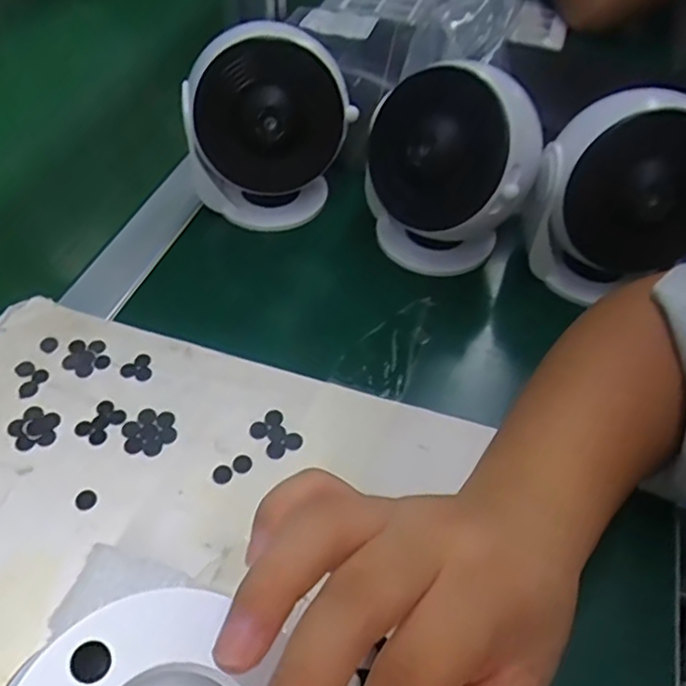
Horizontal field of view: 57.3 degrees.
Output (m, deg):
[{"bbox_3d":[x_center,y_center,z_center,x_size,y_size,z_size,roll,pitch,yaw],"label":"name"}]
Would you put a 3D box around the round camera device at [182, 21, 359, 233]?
[{"bbox_3d":[-0.050,-0.141,0.430,0.107,0.121,0.067,6,51,3],"label":"round camera device"}]

